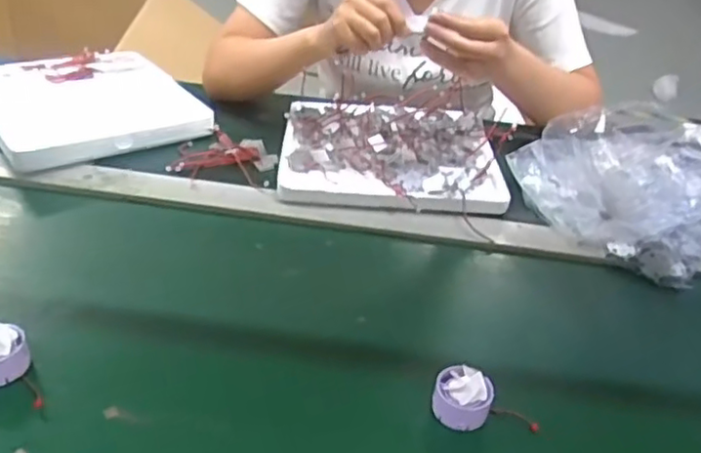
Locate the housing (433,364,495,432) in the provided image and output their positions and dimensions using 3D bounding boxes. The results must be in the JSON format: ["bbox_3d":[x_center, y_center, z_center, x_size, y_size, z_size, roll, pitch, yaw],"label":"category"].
[{"bbox_3d":[0.093,0.142,0.551,0.047,0.036,0.039,21,38,19],"label":"housing"}]

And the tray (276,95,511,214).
[{"bbox_3d":[0.050,-0.105,0.855,0.275,0.073,0.241,4,35,-3],"label":"tray"}]

